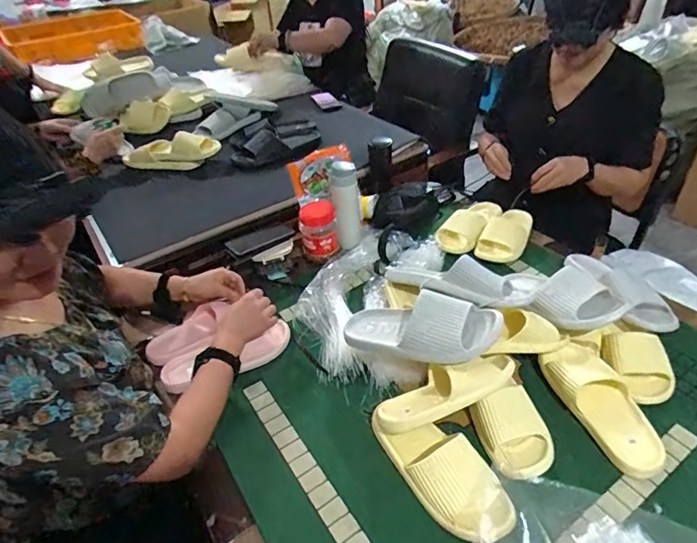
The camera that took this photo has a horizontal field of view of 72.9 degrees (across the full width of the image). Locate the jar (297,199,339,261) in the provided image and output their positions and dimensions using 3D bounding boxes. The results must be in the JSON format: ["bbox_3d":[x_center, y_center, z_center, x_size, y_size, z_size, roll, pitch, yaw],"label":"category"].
[{"bbox_3d":[-0.074,-0.108,1.174,0.090,0.104,0.096,-6,40,-1],"label":"jar"}]

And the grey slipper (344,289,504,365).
[{"bbox_3d":[0.132,0.106,0.846,0.281,0.080,0.123,-2,69,29],"label":"grey slipper"}]

